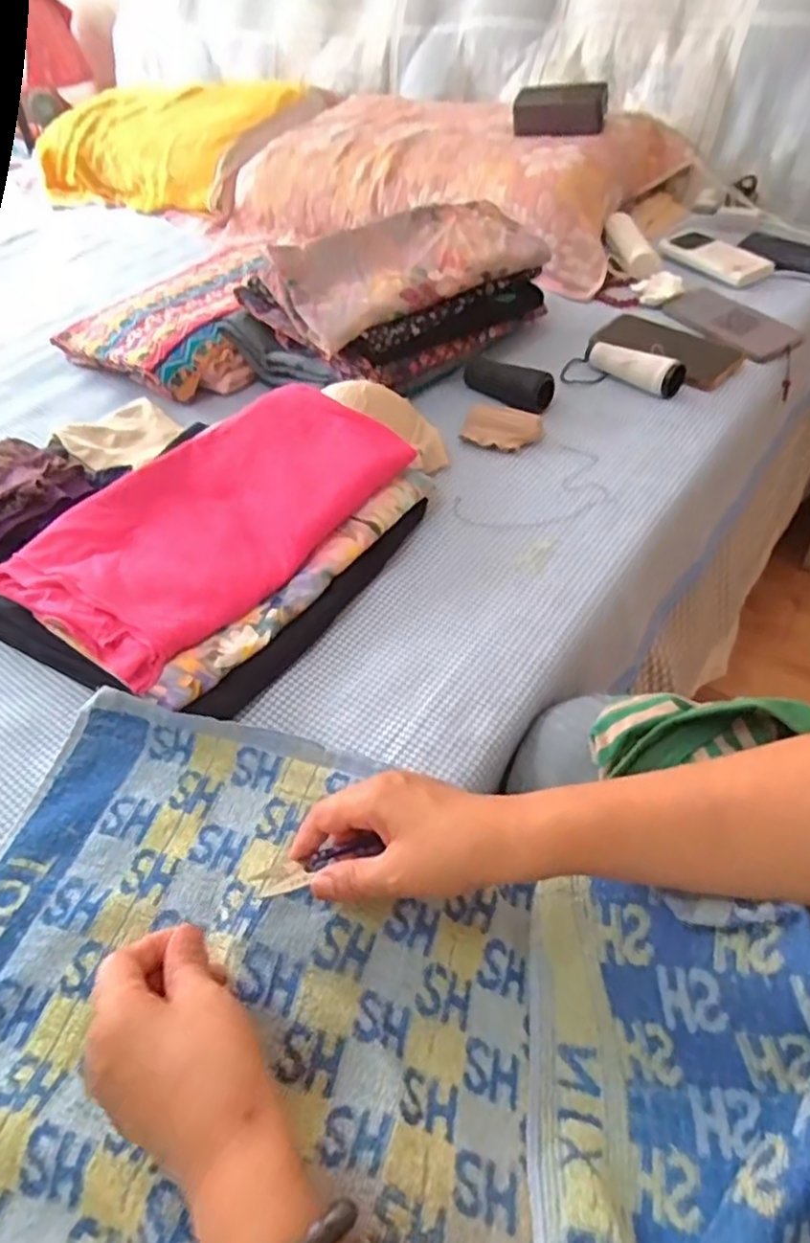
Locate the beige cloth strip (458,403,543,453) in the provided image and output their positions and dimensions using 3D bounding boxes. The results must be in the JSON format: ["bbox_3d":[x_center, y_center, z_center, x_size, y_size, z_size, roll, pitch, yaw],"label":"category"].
[{"bbox_3d":[0.100,-0.202,0.698,0.077,0.006,0.053,20,74,12],"label":"beige cloth strip"}]

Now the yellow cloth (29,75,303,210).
[{"bbox_3d":[-0.489,-0.936,1.335,0.576,0.164,0.286,20,55,20],"label":"yellow cloth"}]

